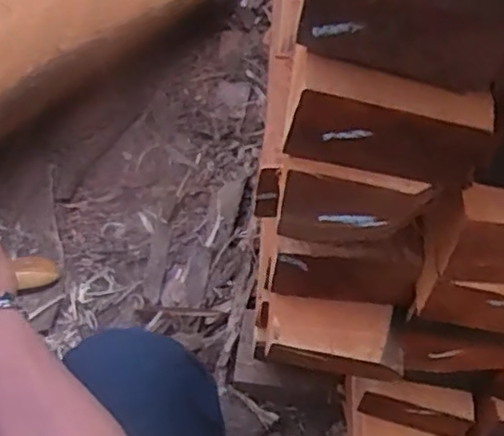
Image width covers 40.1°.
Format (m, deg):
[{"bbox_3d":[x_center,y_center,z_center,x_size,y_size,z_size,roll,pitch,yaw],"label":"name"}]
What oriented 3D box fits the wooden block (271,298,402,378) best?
[{"bbox_3d":[0.077,0.113,0.631,0.119,0.060,0.059,1,49,6],"label":"wooden block"}]

